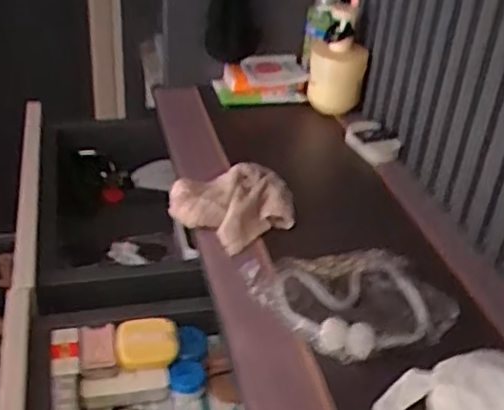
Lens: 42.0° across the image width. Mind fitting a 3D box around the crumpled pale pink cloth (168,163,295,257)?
[{"bbox_3d":[-0.020,0.000,0.691,0.123,0.050,0.103,-14,39,-27],"label":"crumpled pale pink cloth"}]

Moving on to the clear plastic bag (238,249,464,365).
[{"bbox_3d":[0.089,0.080,0.582,0.152,0.017,0.133,-9,36,-21],"label":"clear plastic bag"}]

